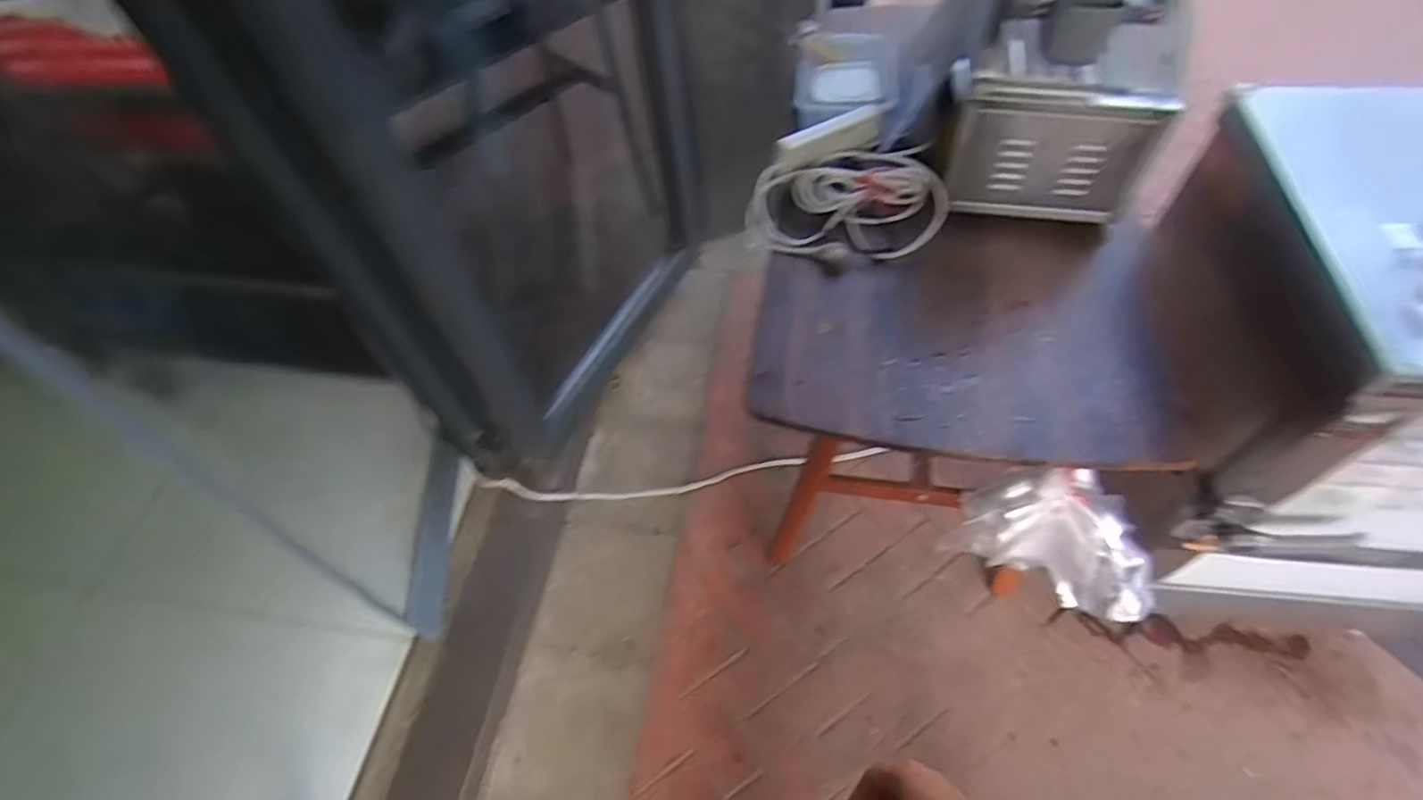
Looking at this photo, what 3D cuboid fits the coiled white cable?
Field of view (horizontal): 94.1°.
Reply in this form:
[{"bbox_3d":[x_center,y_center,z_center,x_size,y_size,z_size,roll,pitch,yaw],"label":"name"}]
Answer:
[{"bbox_3d":[0.230,-0.331,1.106,0.333,0.082,0.230,-2,54,3],"label":"coiled white cable"}]

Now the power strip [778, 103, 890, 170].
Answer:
[{"bbox_3d":[0.205,-0.447,1.125,0.203,0.063,0.041,-25,56,-13],"label":"power strip"}]

